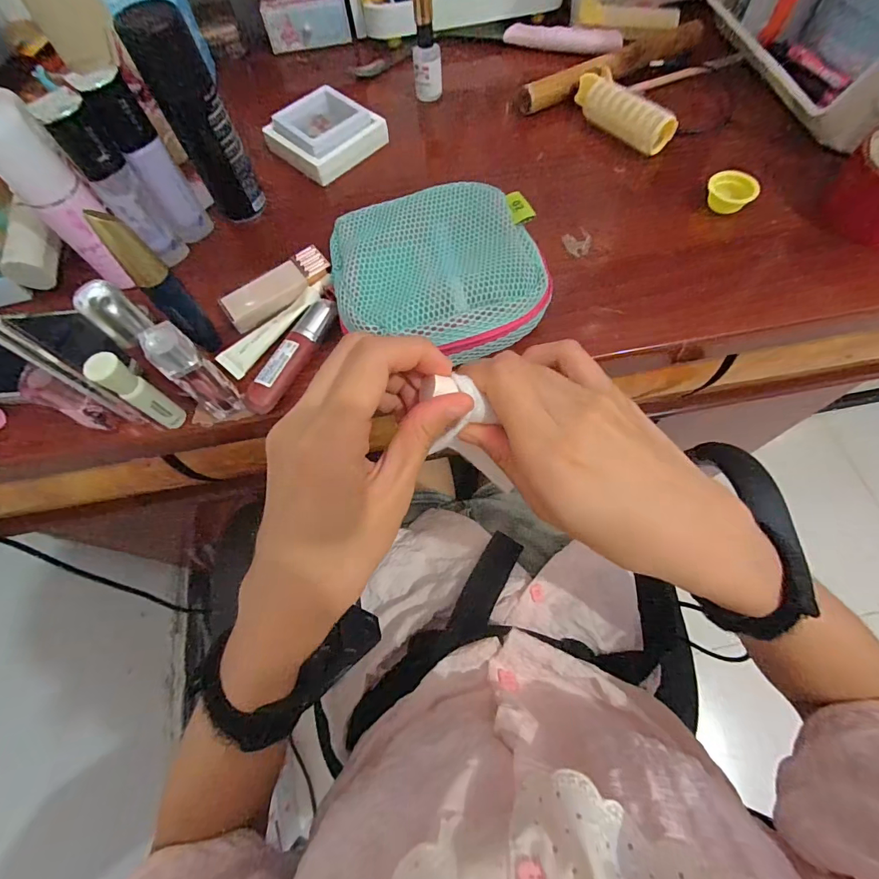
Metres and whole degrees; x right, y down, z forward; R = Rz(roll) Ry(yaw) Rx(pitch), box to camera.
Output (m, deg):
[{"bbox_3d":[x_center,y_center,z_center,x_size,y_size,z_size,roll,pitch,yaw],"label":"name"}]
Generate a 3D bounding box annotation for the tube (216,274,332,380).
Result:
[{"bbox_3d":[-0.127,-0.092,0.342,0.023,0.011,0.106,39,74,18],"label":"tube"}]

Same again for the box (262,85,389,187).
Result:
[{"bbox_3d":[-0.111,-0.299,0.422,0.082,0.027,0.087,40,74,18],"label":"box"}]

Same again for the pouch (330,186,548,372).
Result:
[{"bbox_3d":[0.000,-0.125,0.318,0.147,0.037,0.146,-10,66,-2],"label":"pouch"}]

